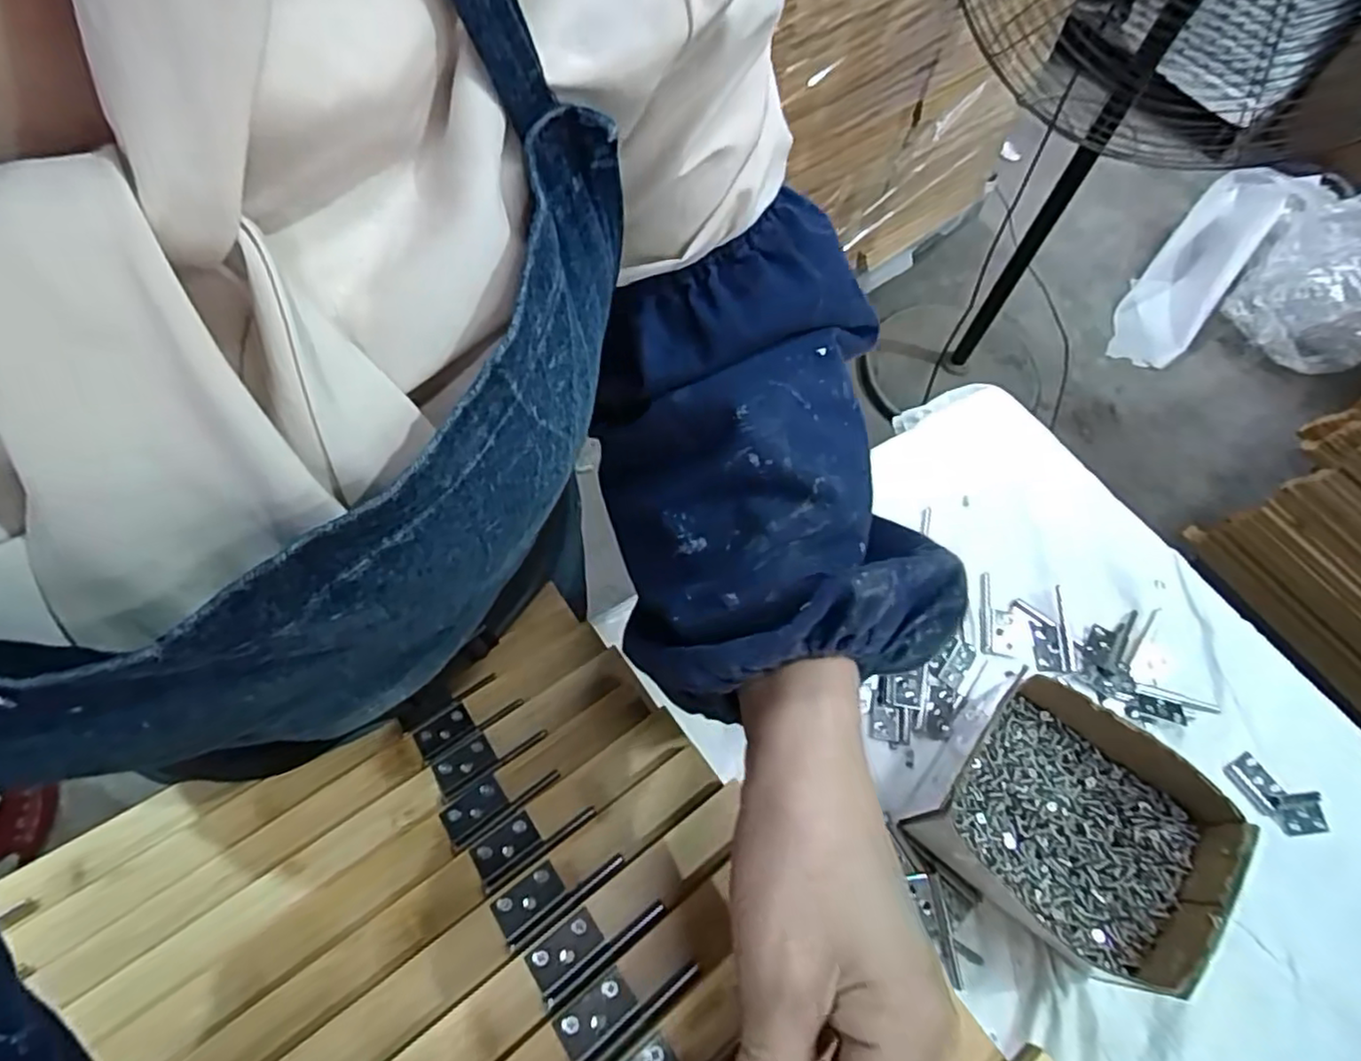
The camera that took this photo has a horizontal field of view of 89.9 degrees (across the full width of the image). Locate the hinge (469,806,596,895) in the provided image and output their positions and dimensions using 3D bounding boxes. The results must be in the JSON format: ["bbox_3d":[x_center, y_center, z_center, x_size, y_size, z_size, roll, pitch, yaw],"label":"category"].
[{"bbox_3d":[-0.069,0.140,0.314,0.055,0.006,0.026,-33,50,-16],"label":"hinge"}]

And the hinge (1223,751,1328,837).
[{"bbox_3d":[0.352,0.158,0.403,0.052,0.009,0.029,37,67,14],"label":"hinge"}]

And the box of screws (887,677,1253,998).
[{"bbox_3d":[0.205,0.155,0.362,0.125,0.064,0.108,32,66,12],"label":"box of screws"}]

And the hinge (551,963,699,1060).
[{"bbox_3d":[-0.022,0.177,0.258,0.053,0.008,0.021,-34,71,-18],"label":"hinge"}]

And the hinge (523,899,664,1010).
[{"bbox_3d":[-0.036,0.164,0.277,0.054,0.007,0.021,-34,71,-18],"label":"hinge"}]

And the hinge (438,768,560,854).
[{"bbox_3d":[-0.089,0.130,0.333,0.057,0.004,0.026,-28,53,-18],"label":"hinge"}]

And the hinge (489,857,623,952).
[{"bbox_3d":[-0.054,0.153,0.293,0.055,0.009,0.022,-32,70,-18],"label":"hinge"}]

